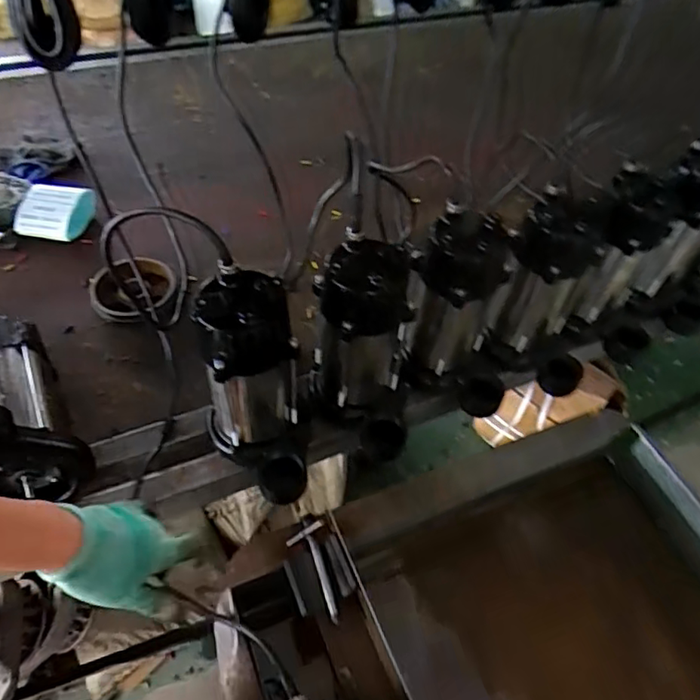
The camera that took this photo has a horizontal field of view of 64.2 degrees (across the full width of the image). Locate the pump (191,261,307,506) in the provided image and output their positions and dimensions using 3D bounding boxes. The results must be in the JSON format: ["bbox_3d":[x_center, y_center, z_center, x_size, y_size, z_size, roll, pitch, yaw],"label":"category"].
[{"bbox_3d":[-0.108,0.044,0.613,0.105,0.244,0.178,-10,53,-12],"label":"pump"}]

